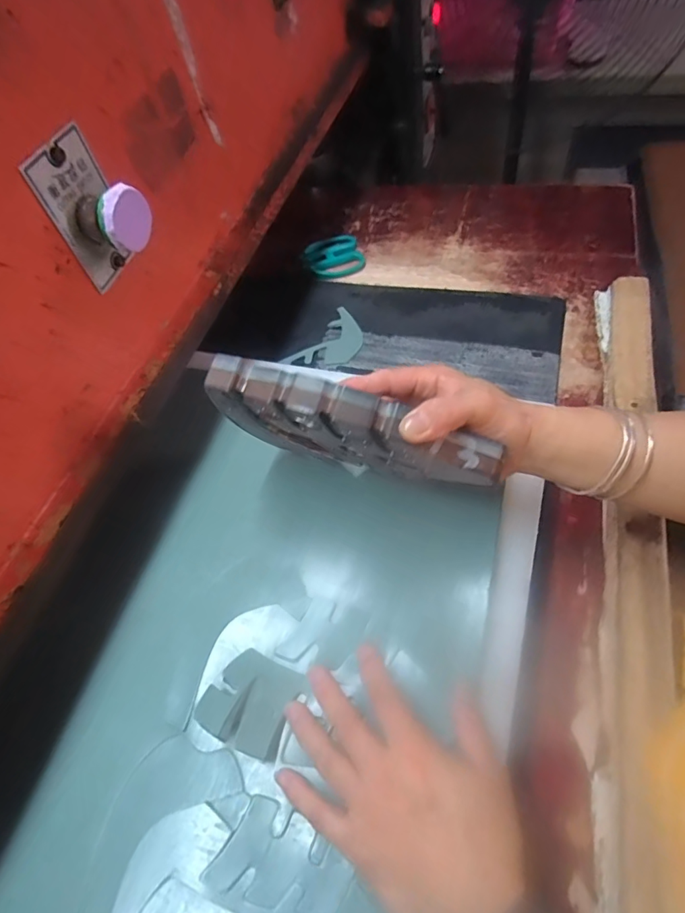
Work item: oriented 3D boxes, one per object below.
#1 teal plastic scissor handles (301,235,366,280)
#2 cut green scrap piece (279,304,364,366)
[{"bbox_3d":[-0.014,-0.268,0.659,0.078,0.006,0.080,-11,58,-7],"label":"teal plastic scissor handles"},{"bbox_3d":[-0.012,-0.127,0.561,0.060,0.004,0.104,32,67,24],"label":"cut green scrap piece"}]

